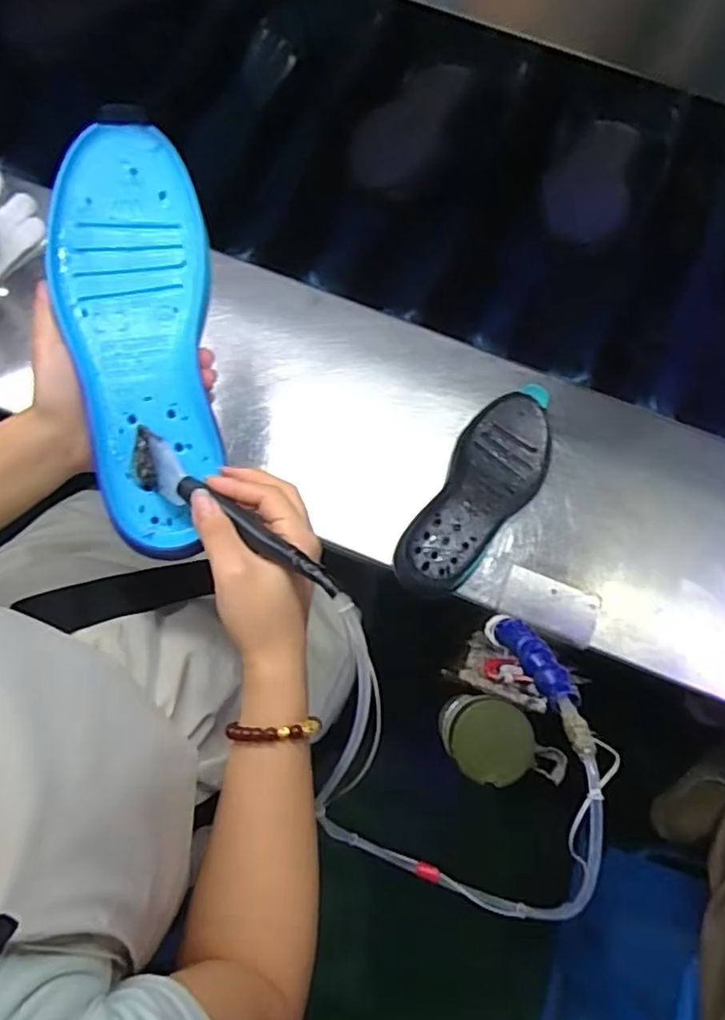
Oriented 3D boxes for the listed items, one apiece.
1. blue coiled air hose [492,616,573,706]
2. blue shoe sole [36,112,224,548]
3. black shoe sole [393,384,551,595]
[{"bbox_3d":[0.128,0.108,0.486,0.022,0.120,0.020,-15,102,-4],"label":"blue coiled air hose"},{"bbox_3d":[-0.149,-0.107,0.419,0.092,0.036,0.273,-5,90,-2],"label":"blue shoe sole"},{"bbox_3d":[0.108,-0.017,0.585,0.077,0.033,0.215,34,80,7],"label":"black shoe sole"}]

